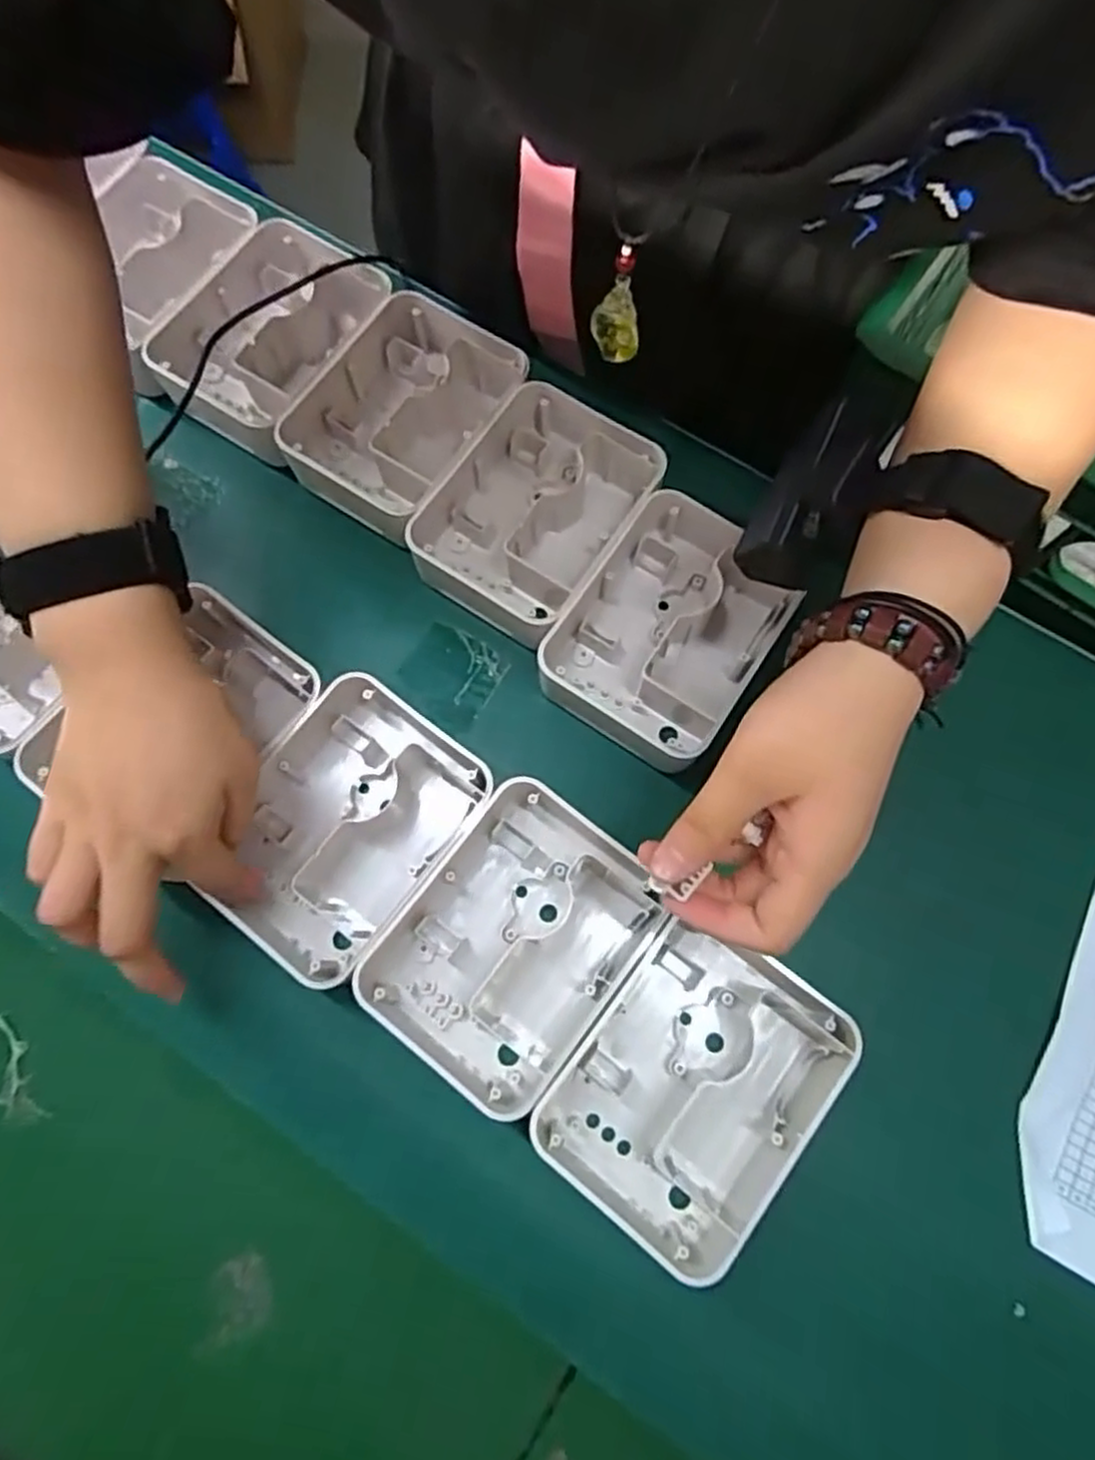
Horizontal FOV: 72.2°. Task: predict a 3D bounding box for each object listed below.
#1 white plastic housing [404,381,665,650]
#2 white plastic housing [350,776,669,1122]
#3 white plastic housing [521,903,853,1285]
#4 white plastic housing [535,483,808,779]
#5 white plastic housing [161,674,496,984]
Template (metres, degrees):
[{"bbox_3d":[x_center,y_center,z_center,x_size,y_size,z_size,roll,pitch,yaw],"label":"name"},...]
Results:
[{"bbox_3d":[-0.007,-0.122,0.421,0.099,0.033,0.126,34,76,9],"label":"white plastic housing"},{"bbox_3d":[-0.015,0.103,0.358,0.101,0.042,0.135,38,77,10],"label":"white plastic housing"},{"bbox_3d":[0.064,0.155,0.335,0.098,0.036,0.133,36,77,9],"label":"white plastic housing"},{"bbox_3d":[0.069,-0.053,0.409,0.103,0.043,0.132,34,76,9],"label":"white plastic housing"},{"bbox_3d":[-0.102,0.048,0.370,0.099,0.037,0.134,40,77,10],"label":"white plastic housing"}]

